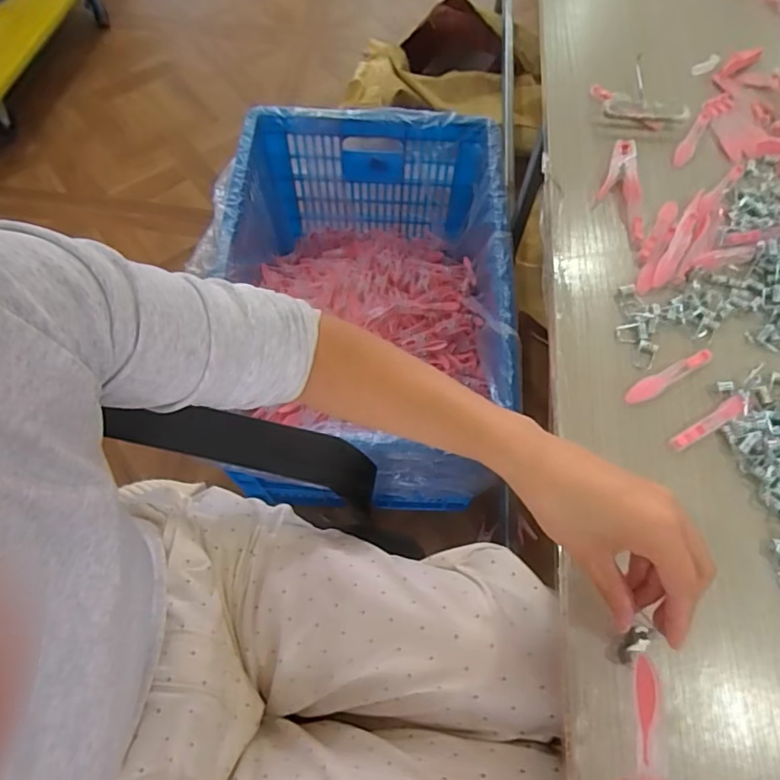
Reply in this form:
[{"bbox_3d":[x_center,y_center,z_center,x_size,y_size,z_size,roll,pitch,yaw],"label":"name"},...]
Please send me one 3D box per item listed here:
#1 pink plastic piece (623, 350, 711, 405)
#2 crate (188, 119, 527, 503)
[{"bbox_3d":[0.216,-0.011,0.419,0.083,0.004,0.015,-26,68,-12],"label":"pink plastic piece"},{"bbox_3d":[-0.050,-0.158,1.069,0.504,0.364,0.684,1,65,0],"label":"crate"}]

